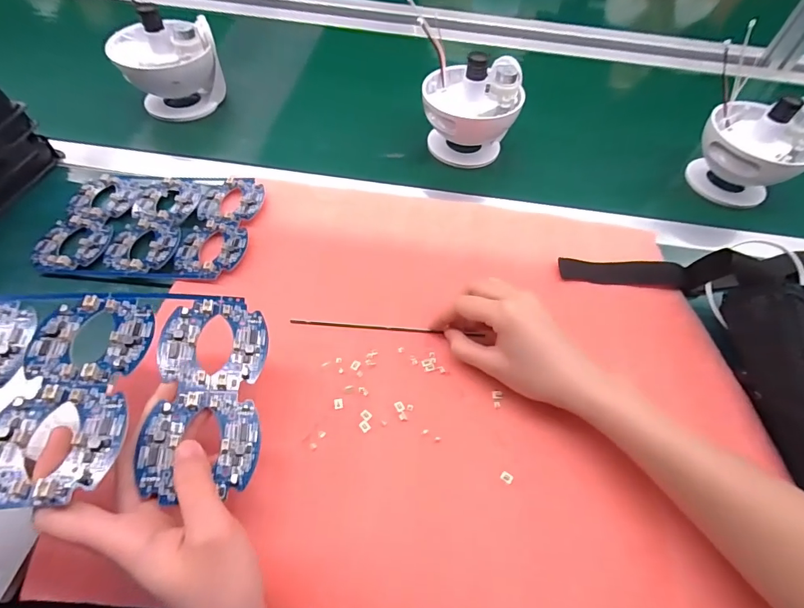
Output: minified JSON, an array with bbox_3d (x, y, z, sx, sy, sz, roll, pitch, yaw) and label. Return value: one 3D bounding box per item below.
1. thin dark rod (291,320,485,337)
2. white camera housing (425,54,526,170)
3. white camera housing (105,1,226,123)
[{"bbox_3d":[-0.012,0.021,0.372,0.168,0.006,0.006,4,54,0],"label":"thin dark rod"},{"bbox_3d":[0.084,-0.238,0.518,0.112,0.118,0.099,15,55,7],"label":"white camera housing"},{"bbox_3d":[-0.289,-0.297,0.528,0.115,0.115,0.096,-19,60,-16],"label":"white camera housing"}]

